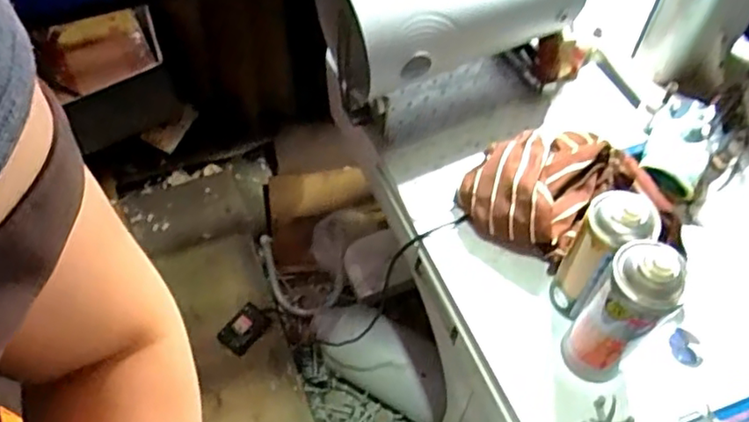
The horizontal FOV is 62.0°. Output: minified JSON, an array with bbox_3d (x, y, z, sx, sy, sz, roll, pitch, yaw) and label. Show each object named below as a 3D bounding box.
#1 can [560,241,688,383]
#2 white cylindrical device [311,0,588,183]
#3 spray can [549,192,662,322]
[{"bbox_3d":[0.228,0.100,0.586,0.063,0.217,0.052,39,65,23],"label":"can"},{"bbox_3d":[0.123,-0.233,0.778,0.372,0.243,0.210,-27,60,-16],"label":"white cylindrical device"},{"bbox_3d":[0.222,0.049,0.629,0.064,0.187,0.058,-29,61,-17],"label":"spray can"}]

